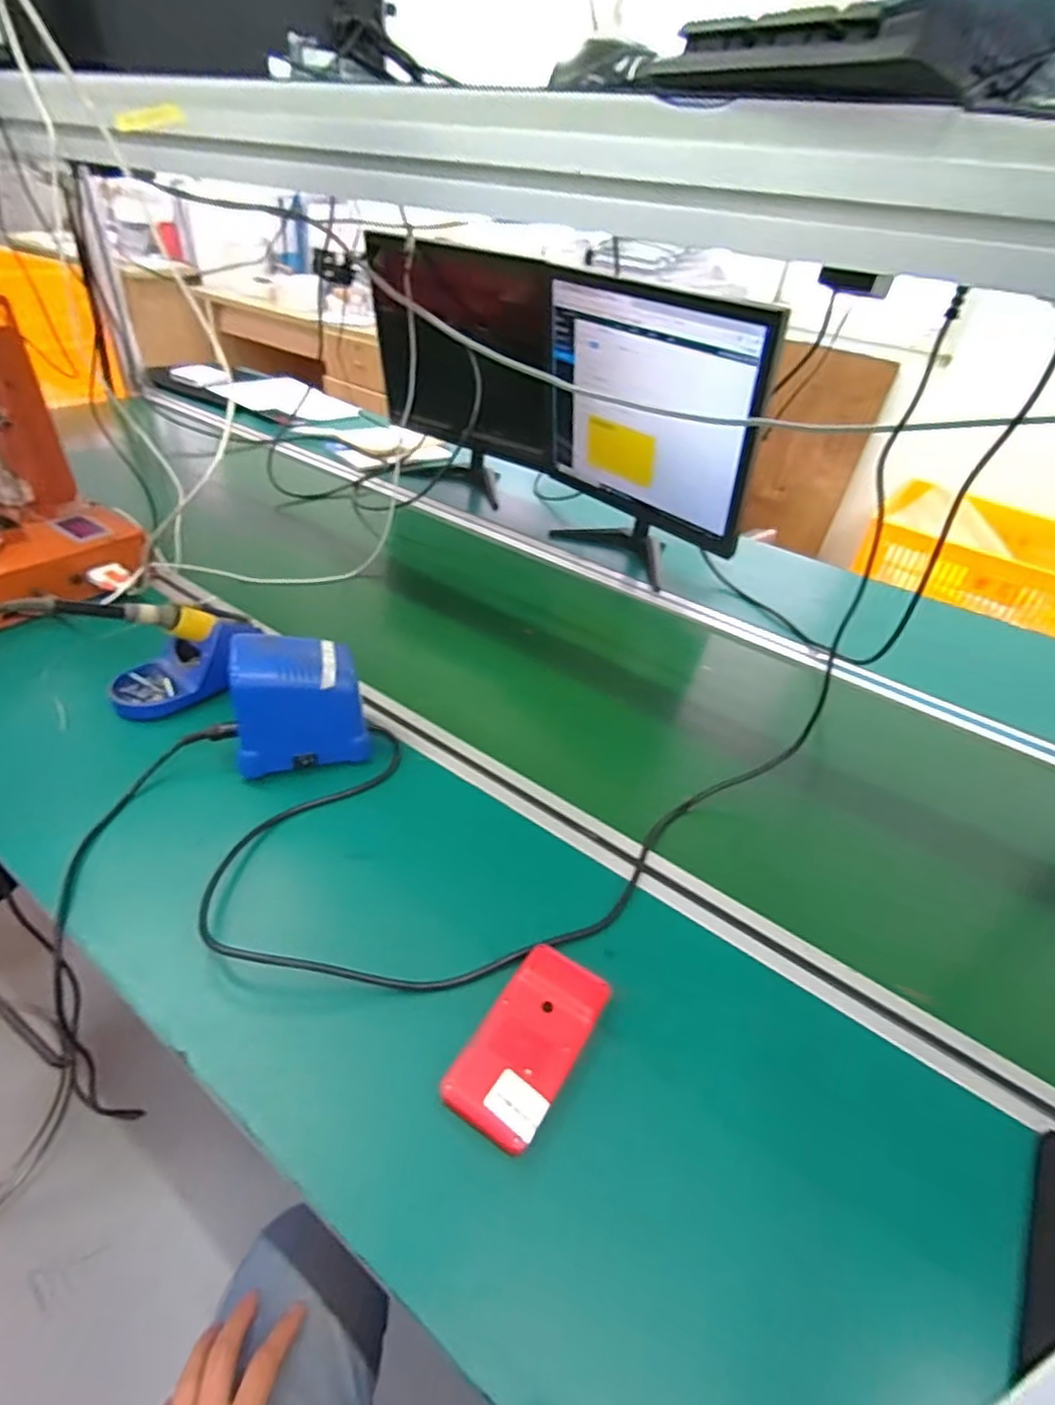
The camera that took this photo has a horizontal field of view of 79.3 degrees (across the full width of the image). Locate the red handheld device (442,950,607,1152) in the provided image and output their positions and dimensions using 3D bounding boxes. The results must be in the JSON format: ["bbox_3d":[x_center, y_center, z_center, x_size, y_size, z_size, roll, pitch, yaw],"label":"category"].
[{"bbox_3d":[0.002,0.225,0.421,0.064,0.020,0.120,25,43,20],"label":"red handheld device"}]

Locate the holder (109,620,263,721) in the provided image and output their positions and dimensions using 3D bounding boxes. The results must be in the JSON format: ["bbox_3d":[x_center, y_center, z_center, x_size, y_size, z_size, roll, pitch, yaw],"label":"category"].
[{"bbox_3d":[-0.351,-0.041,0.652,0.138,0.061,0.081,-10,43,-20],"label":"holder"}]

